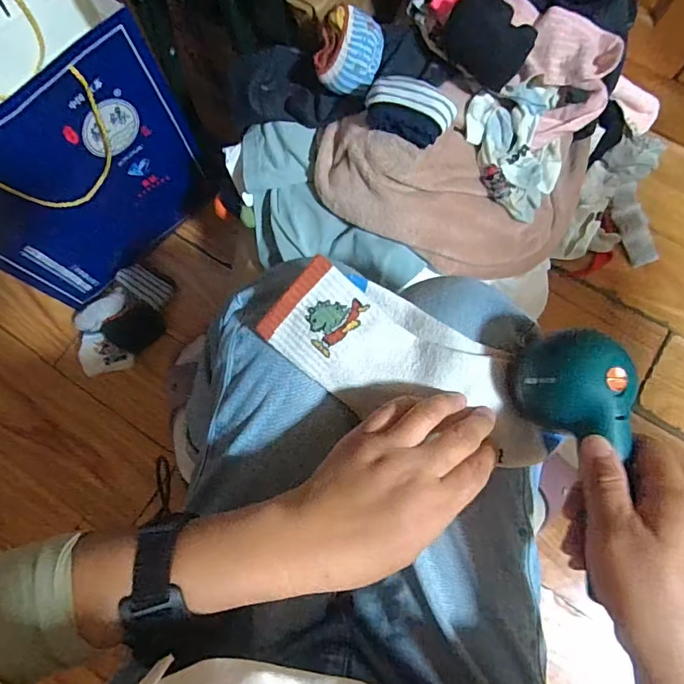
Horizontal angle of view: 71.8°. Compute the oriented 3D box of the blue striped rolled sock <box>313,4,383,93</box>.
[{"bbox_3d":[0.007,-0.314,0.507,0.068,0.056,0.063,10,77,4],"label":"blue striped rolled sock"}]

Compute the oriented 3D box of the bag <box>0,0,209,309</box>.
[{"bbox_3d":[-0.380,-0.252,0.646,0.315,0.318,0.163,-43,79,-8],"label":"bag"}]

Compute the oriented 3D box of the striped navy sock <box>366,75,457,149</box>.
[{"bbox_3d":[0.068,-0.239,0.486,0.087,0.037,0.049,32,80,9],"label":"striped navy sock"}]

